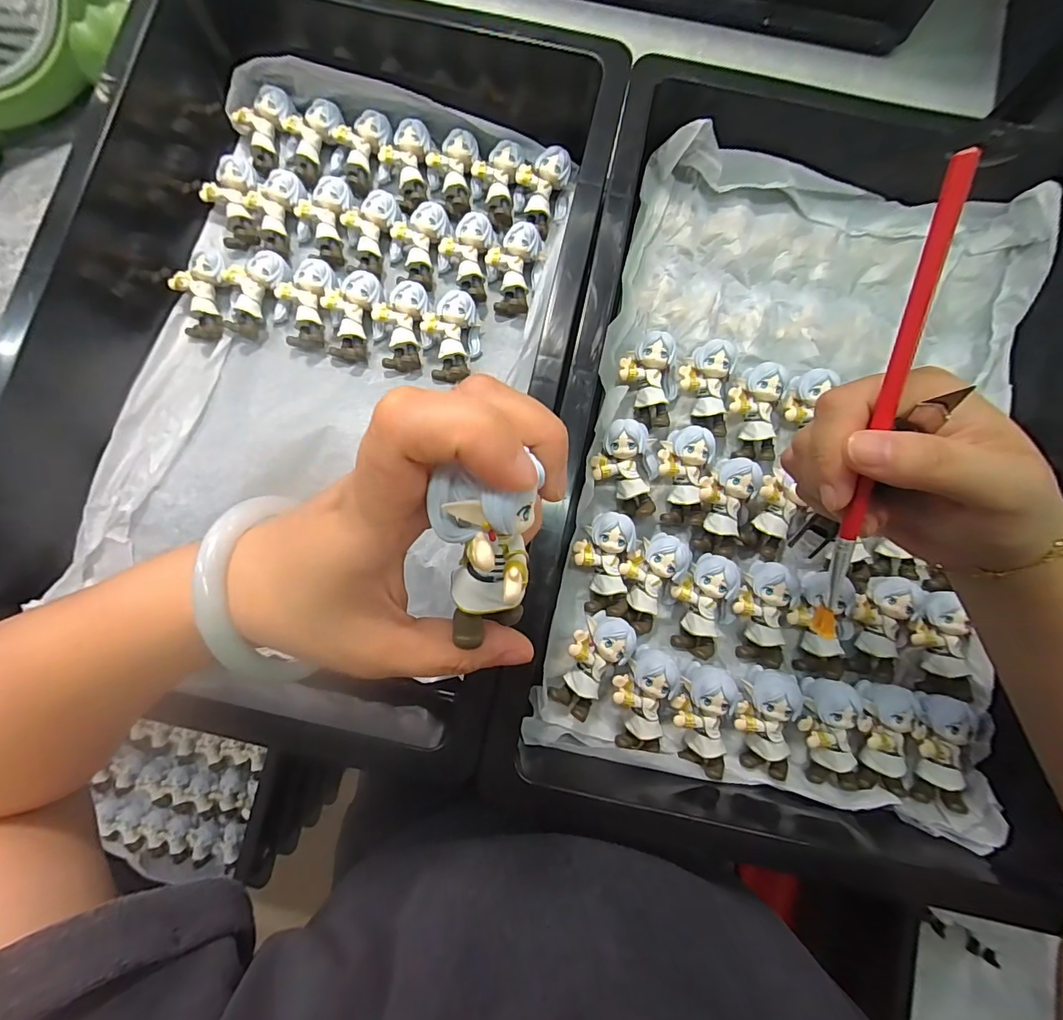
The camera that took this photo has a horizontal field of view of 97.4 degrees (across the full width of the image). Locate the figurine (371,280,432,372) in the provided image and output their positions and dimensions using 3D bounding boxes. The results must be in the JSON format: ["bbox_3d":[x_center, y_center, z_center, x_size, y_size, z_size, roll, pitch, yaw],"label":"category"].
[{"bbox_3d":[-0.092,-0.129,0.337,0.037,0.023,0.060,-1,82,-1],"label":"figurine"}]

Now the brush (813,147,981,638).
[{"bbox_3d":[0.125,-0.026,0.164,0.010,0.009,0.164,1,112,-1],"label":"brush"}]

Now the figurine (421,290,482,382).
[{"bbox_3d":[-0.056,-0.124,0.339,0.038,0.025,0.056,-11,83,-3],"label":"figurine"}]

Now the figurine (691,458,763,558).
[{"bbox_3d":[0.124,-0.002,0.302,0.035,0.022,0.061,12,96,8],"label":"figurine"}]

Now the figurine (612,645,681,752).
[{"bbox_3d":[0.066,0.113,0.282,0.034,0.022,0.062,10,98,0],"label":"figurine"}]

